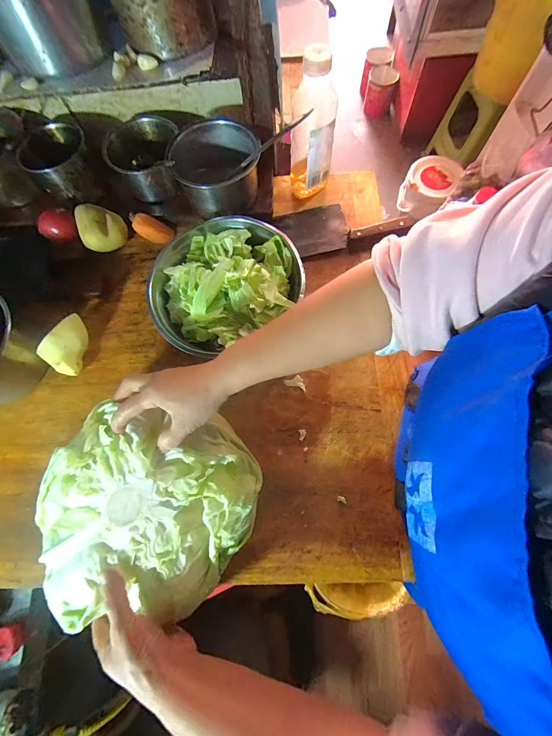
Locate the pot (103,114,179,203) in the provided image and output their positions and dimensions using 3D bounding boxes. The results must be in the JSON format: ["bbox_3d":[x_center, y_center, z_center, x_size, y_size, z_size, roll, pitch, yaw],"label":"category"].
[{"bbox_3d":[-0.236,-0.383,0.577,0.111,0.079,0.130,2,72,4],"label":"pot"}]

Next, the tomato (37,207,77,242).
[{"bbox_3d":[-0.382,-0.248,0.563,0.061,0.044,0.058,-1,73,2],"label":"tomato"}]

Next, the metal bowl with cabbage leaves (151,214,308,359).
[{"bbox_3d":[-0.098,-0.158,0.514,0.233,0.087,0.239,-1,72,3],"label":"metal bowl with cabbage leaves"}]

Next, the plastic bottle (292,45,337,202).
[{"bbox_3d":[0.063,-0.386,0.514,0.068,0.205,0.057,-13,72,-1],"label":"plastic bottle"}]

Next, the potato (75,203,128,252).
[{"bbox_3d":[-0.306,-0.246,0.559,0.073,0.060,0.072,-10,72,0],"label":"potato"}]

